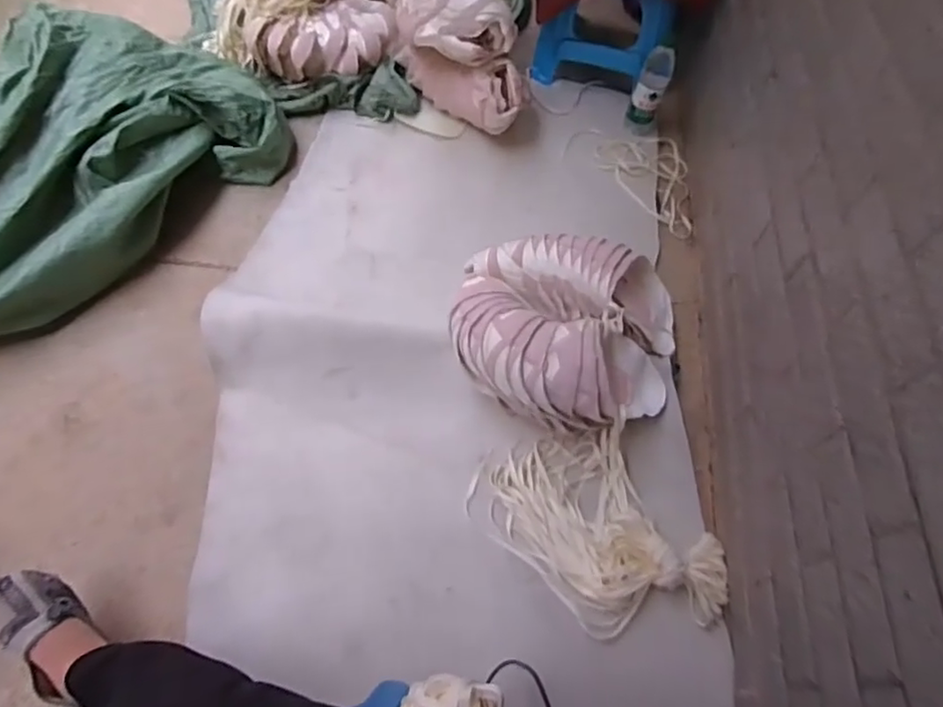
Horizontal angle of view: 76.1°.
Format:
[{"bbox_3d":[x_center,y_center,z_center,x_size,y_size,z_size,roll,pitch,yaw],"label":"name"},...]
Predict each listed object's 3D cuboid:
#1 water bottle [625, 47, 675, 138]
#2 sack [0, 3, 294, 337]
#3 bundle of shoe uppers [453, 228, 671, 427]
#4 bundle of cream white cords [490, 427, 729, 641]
[{"bbox_3d":[0.394,-0.583,1.324,0.068,0.180,0.066,18,60,6],"label":"water bottle"},{"bbox_3d":[-0.821,-0.379,1.164,0.518,0.250,0.824,37,64,16],"label":"sack"},{"bbox_3d":[0.166,-0.036,1.009,0.387,0.174,0.328,5,61,1],"label":"bundle of shoe uppers"},{"bbox_3d":[0.197,0.269,0.907,0.252,0.052,0.351,-29,66,-19],"label":"bundle of cream white cords"}]

